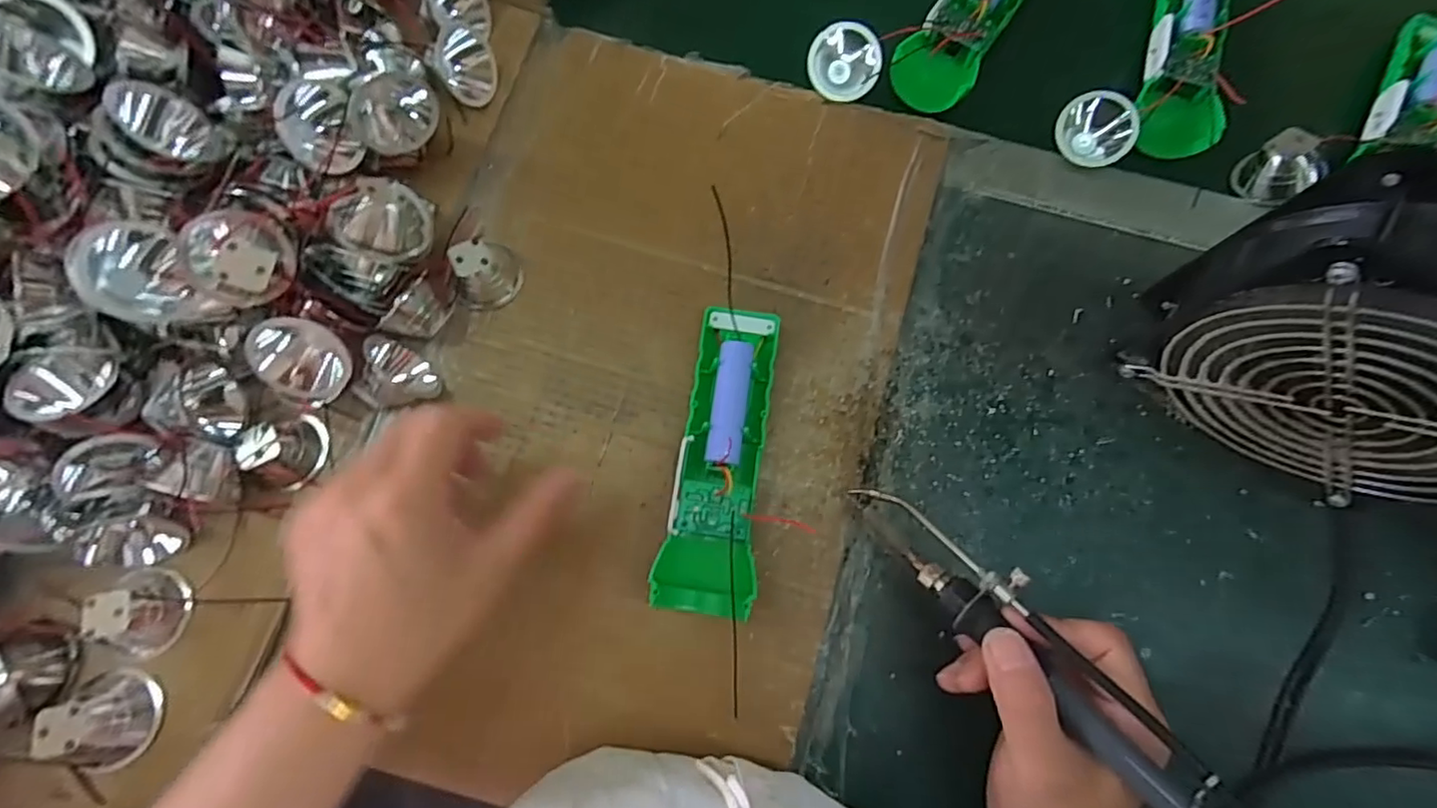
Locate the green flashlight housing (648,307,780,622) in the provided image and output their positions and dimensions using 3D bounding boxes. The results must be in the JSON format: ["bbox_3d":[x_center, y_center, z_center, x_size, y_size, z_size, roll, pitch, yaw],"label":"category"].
[{"bbox_3d":[0.000,0.026,0.322,0.048,0.028,0.157,6,76,2],"label":"green flashlight housing"}]

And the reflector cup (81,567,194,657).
[{"bbox_3d":[-0.280,0.101,0.295,0.031,0.029,0.040,-9,76,-2],"label":"reflector cup"}]

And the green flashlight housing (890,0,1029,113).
[{"bbox_3d":[0.163,-0.247,0.387,0.048,0.025,0.138,35,79,9],"label":"green flashlight housing"}]

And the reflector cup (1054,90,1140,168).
[{"bbox_3d":[0.226,-0.164,0.364,0.024,0.038,0.042,-32,84,-29],"label":"reflector cup"}]

